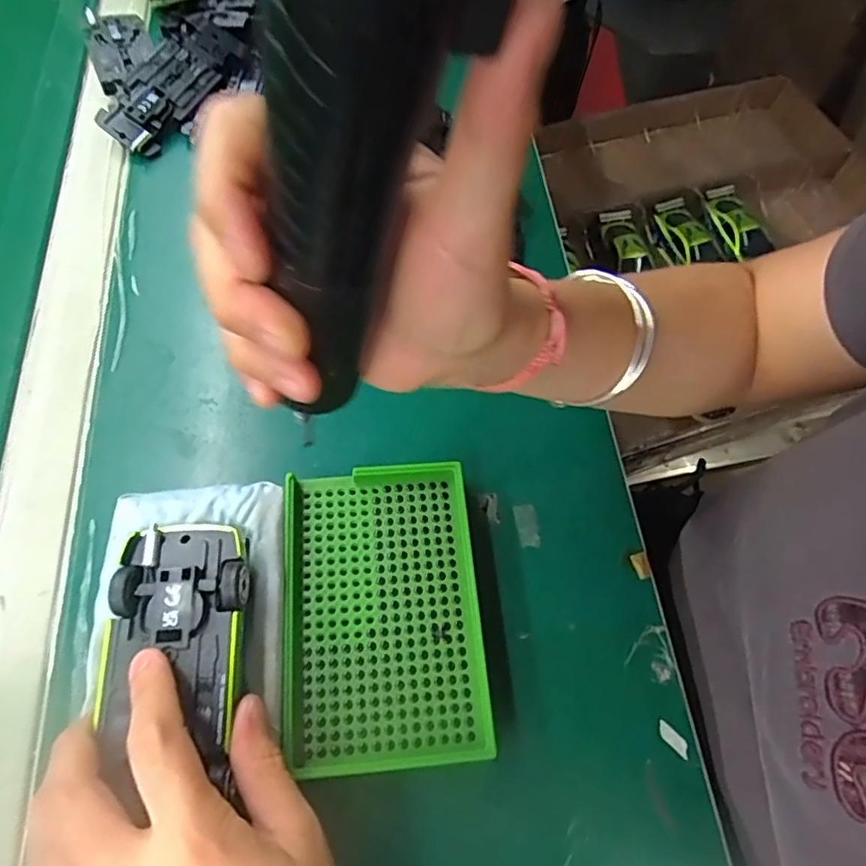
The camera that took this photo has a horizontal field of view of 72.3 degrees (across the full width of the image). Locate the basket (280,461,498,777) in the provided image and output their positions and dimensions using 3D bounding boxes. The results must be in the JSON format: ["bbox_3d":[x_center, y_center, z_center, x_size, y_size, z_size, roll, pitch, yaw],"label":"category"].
[{"bbox_3d":[-0.023,0.084,0.287,0.091,0.023,0.135,-4,64,-5],"label":"basket"}]

